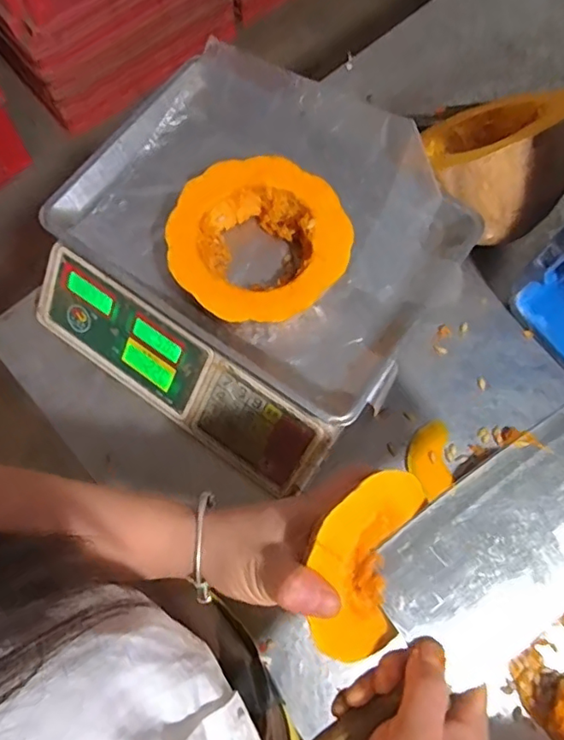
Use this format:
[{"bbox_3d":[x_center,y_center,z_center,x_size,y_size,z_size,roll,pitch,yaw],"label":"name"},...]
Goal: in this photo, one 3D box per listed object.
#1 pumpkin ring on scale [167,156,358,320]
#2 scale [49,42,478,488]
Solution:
[{"bbox_3d":[-0.019,-0.106,0.473,0.144,0.047,0.150,0,72,0],"label":"pumpkin ring on scale"},{"bbox_3d":[-0.024,-0.113,0.535,0.327,0.095,0.337,34,75,10],"label":"scale"}]

